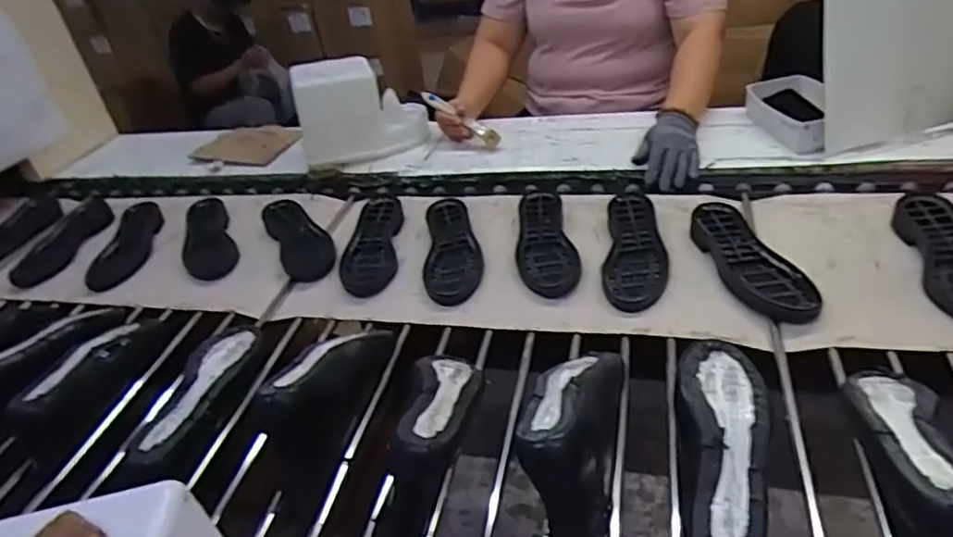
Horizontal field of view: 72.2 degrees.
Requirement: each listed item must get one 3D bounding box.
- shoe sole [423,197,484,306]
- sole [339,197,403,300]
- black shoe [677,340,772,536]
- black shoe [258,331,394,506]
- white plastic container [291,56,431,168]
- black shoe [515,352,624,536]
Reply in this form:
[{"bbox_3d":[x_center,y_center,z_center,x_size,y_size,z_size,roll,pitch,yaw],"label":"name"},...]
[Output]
[{"bbox_3d":[-0.036,-0.034,1.018,0.087,0.011,0.245,-6,42,5],"label":"shoe sole"},{"bbox_3d":[-0.169,-0.035,1.061,0.091,0.026,0.229,-4,44,7],"label":"sole"},{"bbox_3d":[0.229,0.184,0.615,0.081,0.113,0.247,3,60,17],"label":"black shoe"},{"bbox_3d":[-0.169,0.131,0.753,0.075,0.098,0.241,-2,36,15],"label":"black shoe"},{"bbox_3d":[-0.221,-0.318,1.284,0.237,0.157,0.199,-11,32,-4],"label":"white plastic container"},{"bbox_3d":[0.095,0.161,0.648,0.080,0.115,0.250,0,37,18],"label":"black shoe"}]

